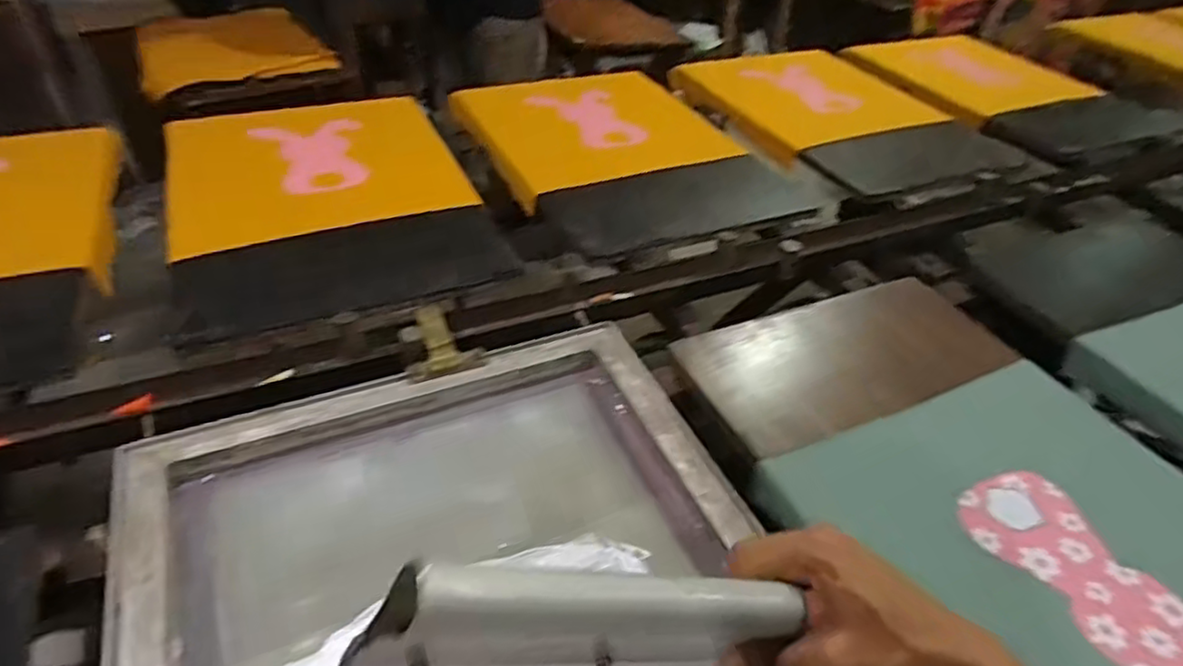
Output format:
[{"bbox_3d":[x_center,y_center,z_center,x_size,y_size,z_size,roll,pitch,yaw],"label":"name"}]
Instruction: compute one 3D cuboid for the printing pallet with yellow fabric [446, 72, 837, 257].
[{"bbox_3d":[0.051,-0.326,1.160,0.439,0.056,0.598,-17,45,-21],"label":"printing pallet with yellow fabric"}]

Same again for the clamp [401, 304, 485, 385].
[{"bbox_3d":[-0.155,0.009,0.684,0.076,0.025,0.091,-10,43,-17],"label":"clamp"}]

